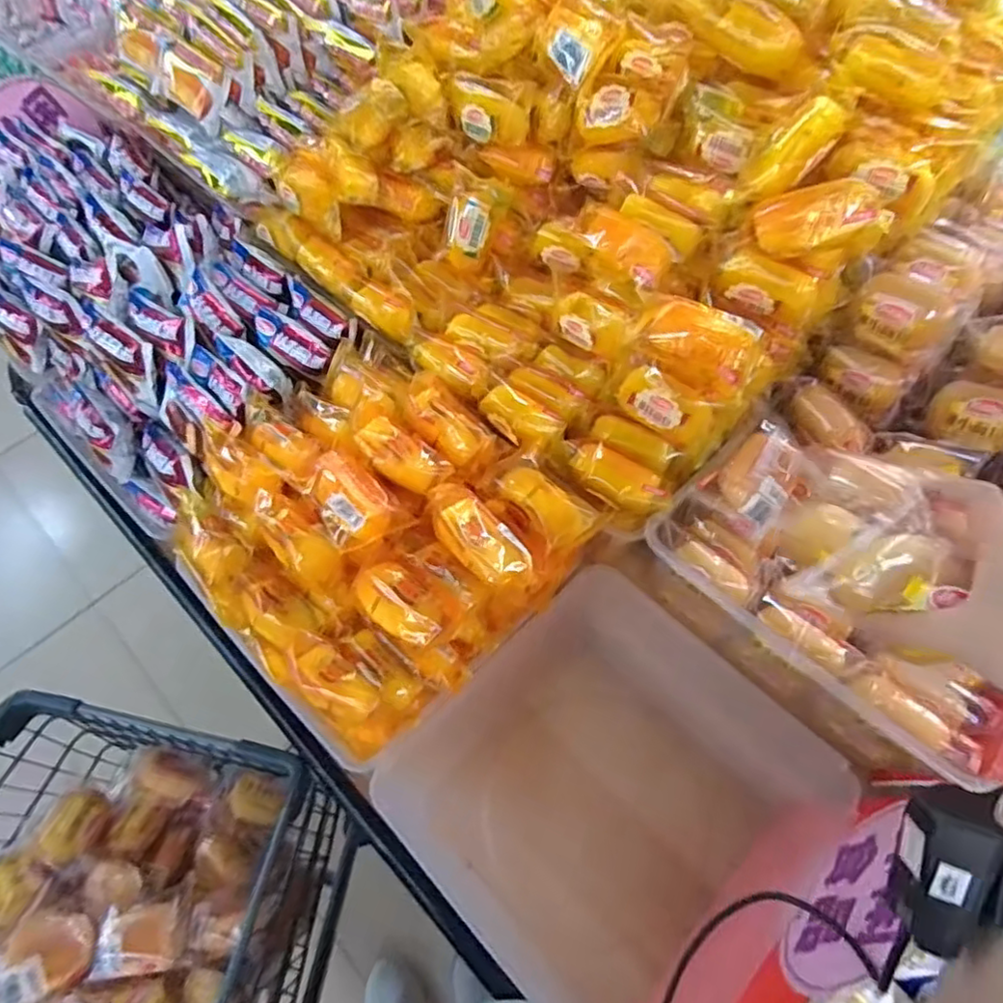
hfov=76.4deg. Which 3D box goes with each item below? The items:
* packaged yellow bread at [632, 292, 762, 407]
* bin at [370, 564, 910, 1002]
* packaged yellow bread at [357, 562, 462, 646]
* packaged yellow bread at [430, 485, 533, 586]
[{"bbox_3d":[0.156,-0.124,0.511,0.094,0.070,0.053,21,62,13],"label":"packaged yellow bread"},{"bbox_3d":[0.129,0.300,0.665,0.396,0.105,0.441,-45,70,-6],"label":"bin"},{"bbox_3d":[-0.076,0.080,0.503,0.086,0.026,0.048,29,64,17],"label":"packaged yellow bread"},{"bbox_3d":[-0.016,0.026,0.481,0.090,0.028,0.041,37,67,21],"label":"packaged yellow bread"}]

